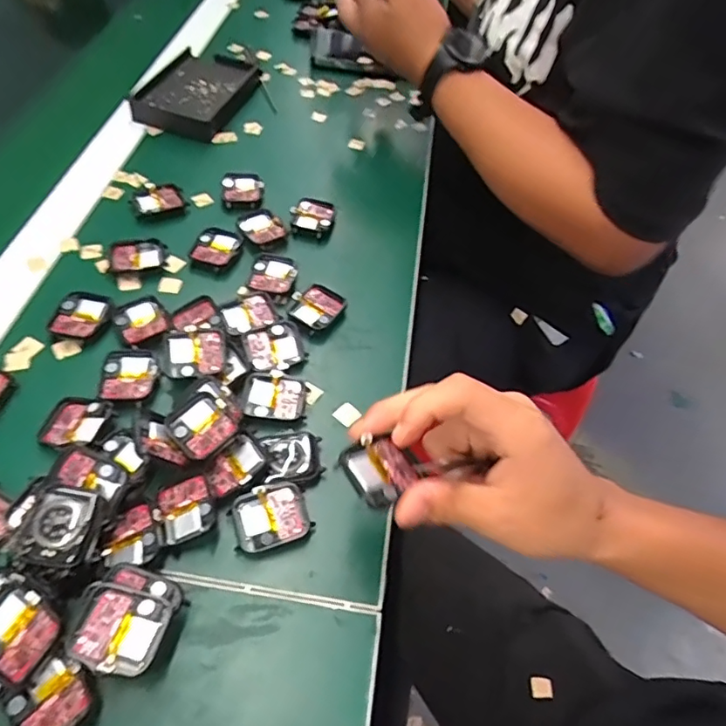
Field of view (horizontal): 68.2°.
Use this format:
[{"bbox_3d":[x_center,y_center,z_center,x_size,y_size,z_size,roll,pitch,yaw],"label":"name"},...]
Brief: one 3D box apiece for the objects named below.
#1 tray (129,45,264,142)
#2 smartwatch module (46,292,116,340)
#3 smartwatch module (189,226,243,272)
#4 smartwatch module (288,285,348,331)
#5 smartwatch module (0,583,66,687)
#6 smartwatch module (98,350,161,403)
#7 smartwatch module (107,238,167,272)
[{"bbox_3d":[-0.187,-0.303,0.601,0.098,0.025,0.141,16,54,5],"label":"tray"},{"bbox_3d":[-0.212,-0.036,0.406,0.041,0.008,0.043,10,53,1],"label":"smartwatch module"},{"bbox_3d":[-0.126,-0.099,0.463,0.040,0.006,0.041,19,54,7],"label":"smartwatch module"},{"bbox_3d":[-0.038,-0.045,0.434,0.035,0.007,0.044,28,56,14],"label":"smartwatch module"},{"bbox_3d":[-0.177,0.136,0.272,0.042,0.011,0.039,28,68,17],"label":"smartwatch module"},{"bbox_3d":[-0.164,0.009,0.377,0.038,0.004,0.042,3,54,-4],"label":"smartwatch module"},{"bbox_3d":[-0.188,-0.090,0.447,0.044,0.007,0.034,-7,55,-11],"label":"smartwatch module"}]

